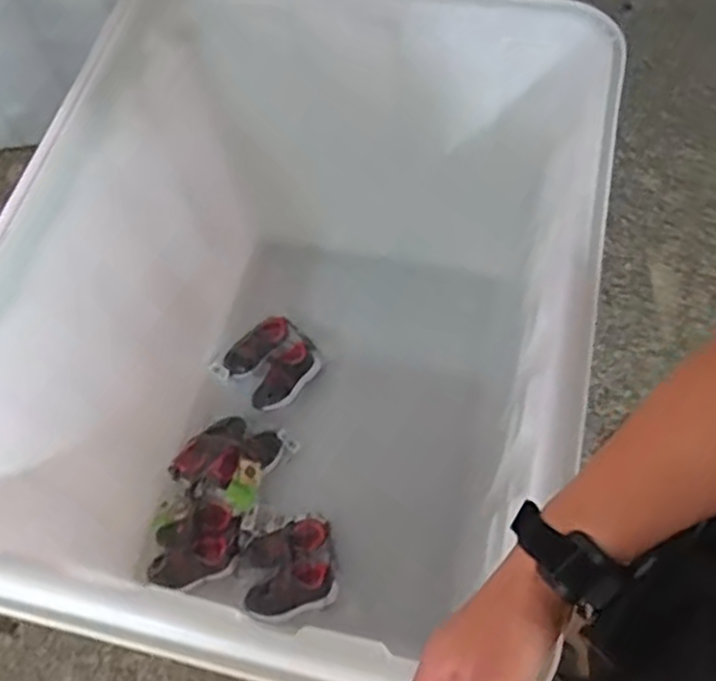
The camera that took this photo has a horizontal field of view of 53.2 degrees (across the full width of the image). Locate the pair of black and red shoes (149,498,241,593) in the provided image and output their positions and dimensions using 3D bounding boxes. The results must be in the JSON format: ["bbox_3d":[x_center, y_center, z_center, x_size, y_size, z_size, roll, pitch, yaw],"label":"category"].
[{"bbox_3d":[-0.305,0.381,1.327,0.180,0.062,0.126,-26,65,-10],"label":"pair of black and red shoes"}]

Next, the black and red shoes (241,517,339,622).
[{"bbox_3d":[-0.126,0.411,1.301,0.166,0.065,0.173,-9,64,-2],"label":"black and red shoes"}]

